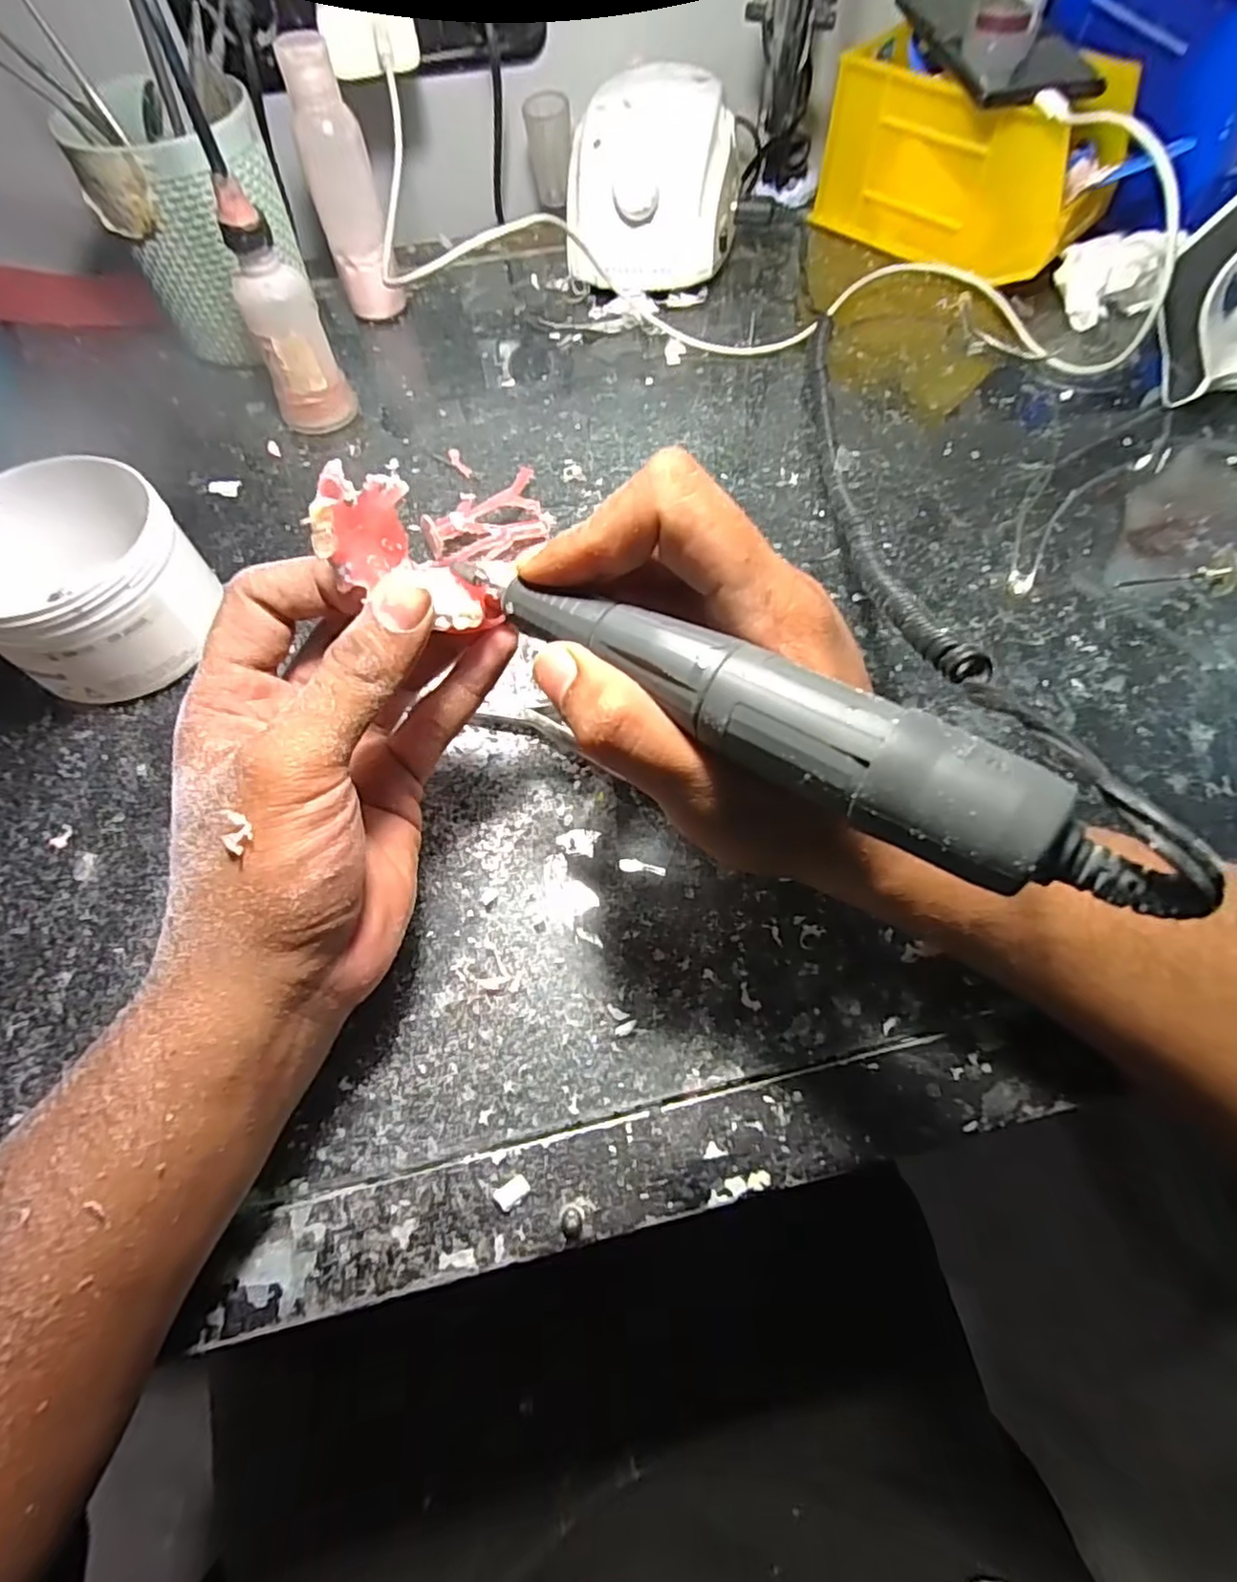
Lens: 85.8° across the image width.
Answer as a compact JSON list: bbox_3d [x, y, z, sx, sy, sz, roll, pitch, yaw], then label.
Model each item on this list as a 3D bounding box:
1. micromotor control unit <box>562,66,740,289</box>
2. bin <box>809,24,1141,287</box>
[{"bbox_3d":[0.025,-0.397,0.438,0.107,0.079,0.132,5,63,3],"label":"micromotor control unit"},{"bbox_3d":[0.233,-0.418,0.440,0.103,0.088,0.165,-40,69,-18],"label":"bin"}]

